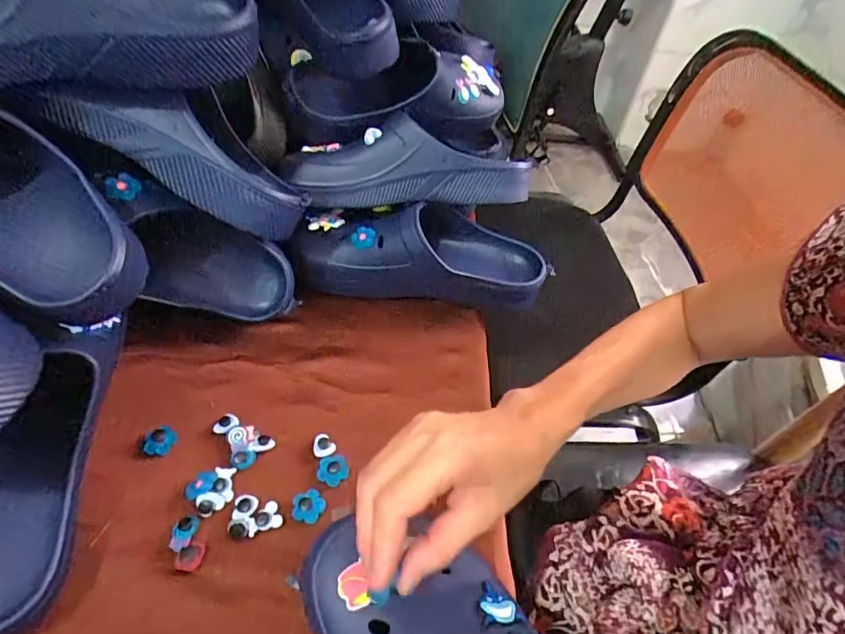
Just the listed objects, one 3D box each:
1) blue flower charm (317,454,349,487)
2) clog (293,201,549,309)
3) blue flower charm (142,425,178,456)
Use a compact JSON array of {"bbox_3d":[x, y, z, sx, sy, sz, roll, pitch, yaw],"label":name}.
[{"bbox_3d":[-0.074,0.125,0.389,0.024,0.005,0.024,2,50,-3],"label":"blue flower charm"},{"bbox_3d":[0.000,-0.073,0.505,0.261,0.084,0.096,2,50,-3],"label":"clog"},{"bbox_3d":[-0.218,0.102,0.397,0.022,0.004,0.025,18,51,11],"label":"blue flower charm"}]

